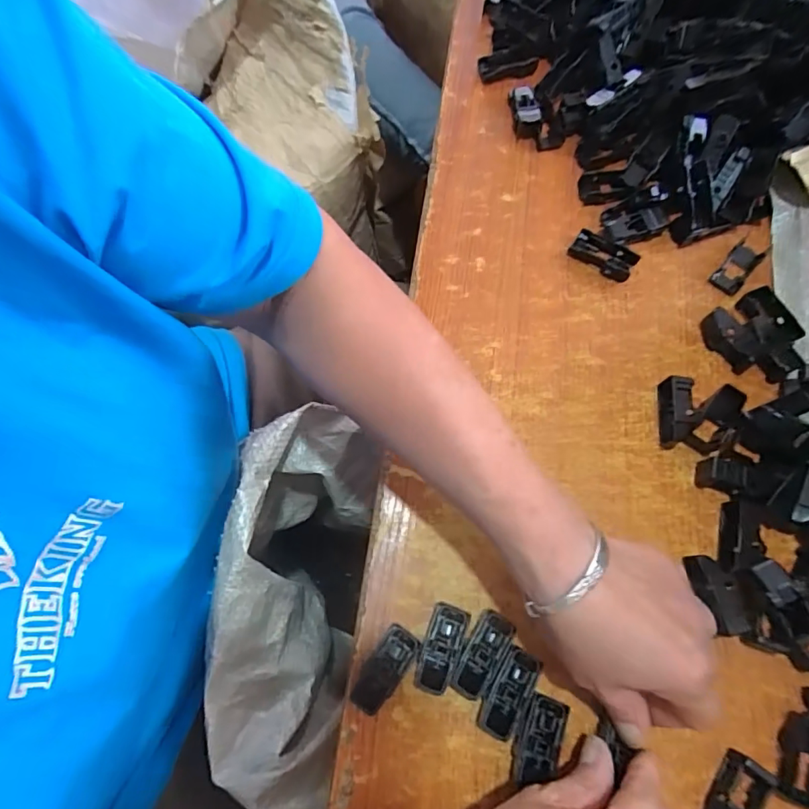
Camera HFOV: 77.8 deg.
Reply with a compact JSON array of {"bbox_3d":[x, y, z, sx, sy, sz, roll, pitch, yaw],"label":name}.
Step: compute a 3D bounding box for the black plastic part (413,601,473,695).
[{"bbox_3d":[0.022,0.152,0.313,0.022,0.020,0.052,20,71,7],"label":"black plastic part"}]

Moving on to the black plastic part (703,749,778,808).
[{"bbox_3d":[0.192,0.230,0.290,0.024,0.018,0.048,32,73,11],"label":"black plastic part"}]

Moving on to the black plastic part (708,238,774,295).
[{"bbox_3d":[0.278,-0.115,0.418,0.023,0.009,0.055,40,75,13],"label":"black plastic part"}]

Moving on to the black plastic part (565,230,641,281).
[{"bbox_3d":[0.166,-0.124,0.418,0.052,0.010,0.027,34,73,11],"label":"black plastic part"}]

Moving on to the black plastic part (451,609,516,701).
[{"bbox_3d":[0.048,0.154,0.312,0.023,0.018,0.051,30,73,10],"label":"black plastic part"}]

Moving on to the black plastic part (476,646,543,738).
[{"bbox_3d":[0.063,0.173,0.302,0.022,0.013,0.049,32,73,11],"label":"black plastic part"}]

